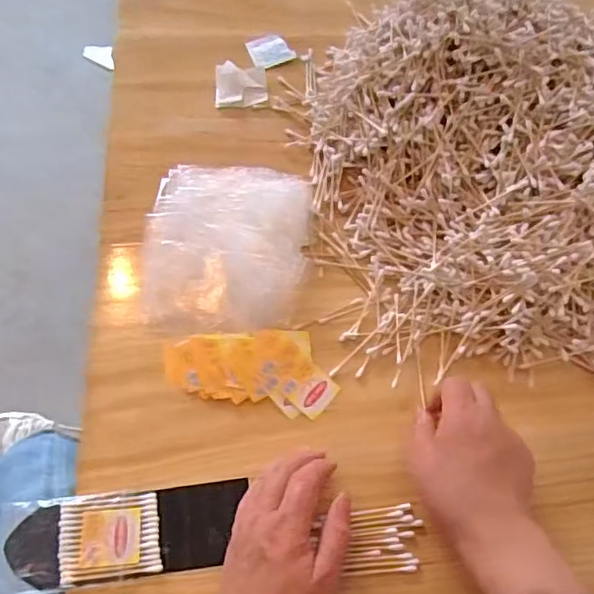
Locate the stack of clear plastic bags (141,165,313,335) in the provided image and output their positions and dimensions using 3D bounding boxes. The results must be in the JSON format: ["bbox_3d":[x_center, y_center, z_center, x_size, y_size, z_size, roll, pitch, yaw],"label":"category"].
[{"bbox_3d":[-0.066,-0.053,0.558,0.148,0.028,0.183,5,61,1],"label":"stack of clear plastic bags"}]

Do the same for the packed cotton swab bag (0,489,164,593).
[{"bbox_3d":[-0.165,0.182,0.444,0.119,0.004,0.065,-7,62,-5],"label":"packed cotton swab bag"}]

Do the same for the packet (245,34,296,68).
[{"bbox_3d":[-0.033,-0.295,0.706,0.045,0.011,0.046,-26,65,-15],"label":"packet"}]

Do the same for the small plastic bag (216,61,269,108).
[{"bbox_3d":[-0.065,-0.250,0.688,0.059,0.019,0.059,-4,62,-4],"label":"small plastic bag"}]

